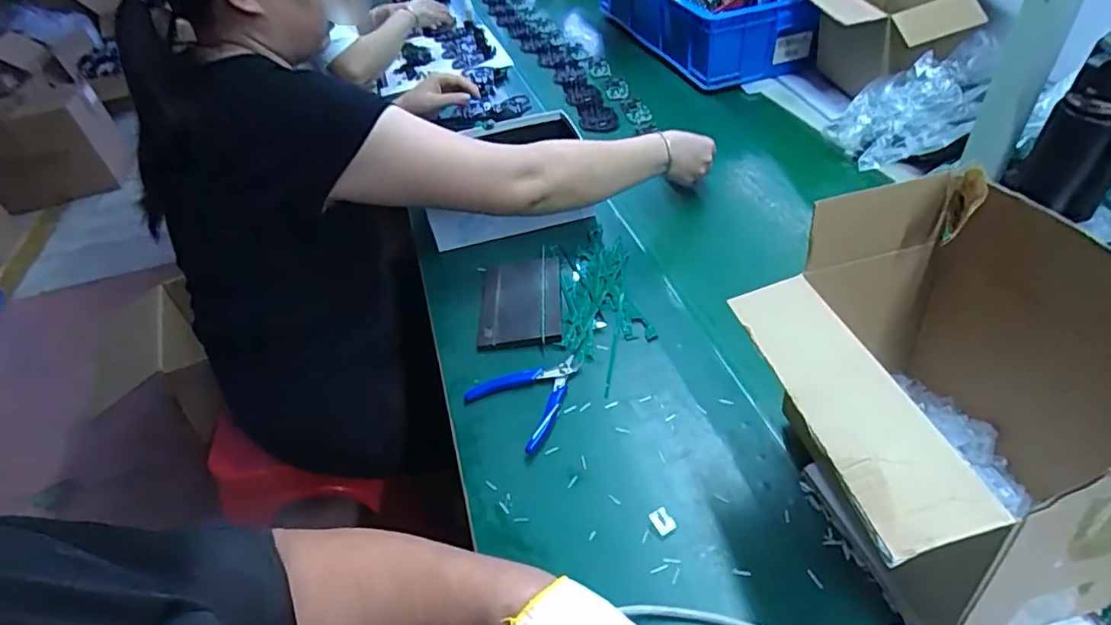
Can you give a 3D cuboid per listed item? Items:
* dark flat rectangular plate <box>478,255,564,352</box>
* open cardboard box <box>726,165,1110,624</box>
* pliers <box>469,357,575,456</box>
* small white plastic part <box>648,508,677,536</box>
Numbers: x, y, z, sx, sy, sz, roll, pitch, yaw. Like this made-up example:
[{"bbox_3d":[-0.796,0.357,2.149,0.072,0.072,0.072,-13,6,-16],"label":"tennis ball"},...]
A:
[{"bbox_3d":[-0.045,-0.014,0.718,0.099,0.017,0.139,-6,42,4],"label":"dark flat rectangular plate"},{"bbox_3d":[0.257,0.076,0.428,0.199,0.233,0.241,-12,42,-3],"label":"open cardboard box"},{"bbox_3d":[-0.023,0.081,0.624,0.103,0.013,0.110,30,55,35],"label":"pliers"},{"bbox_3d":[0.092,0.180,0.507,0.017,0.008,0.021,-26,45,-18],"label":"small white plastic part"}]

